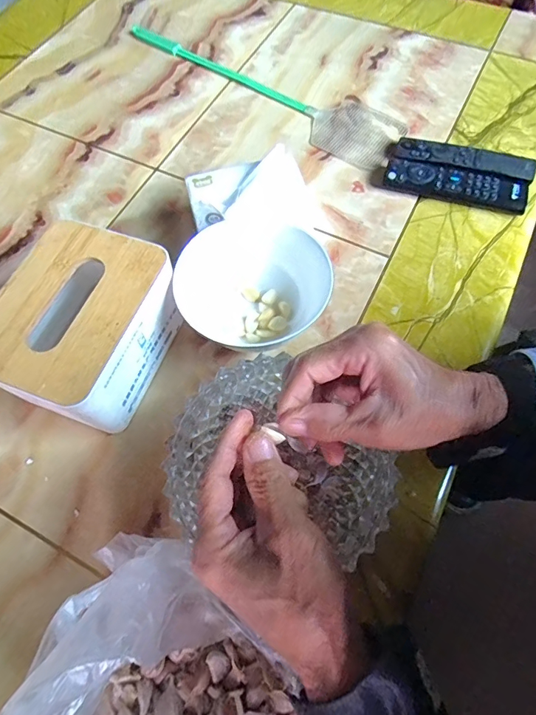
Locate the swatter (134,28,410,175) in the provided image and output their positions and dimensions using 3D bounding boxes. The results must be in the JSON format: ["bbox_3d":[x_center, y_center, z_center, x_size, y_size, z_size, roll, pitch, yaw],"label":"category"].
[{"bbox_3d":[-0.010,-0.394,0.600,0.451,0.009,0.100,38,72,18],"label":"swatter"}]

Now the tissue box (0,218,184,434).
[{"bbox_3d":[-0.161,-0.024,0.385,0.120,0.094,0.155,20,67,11],"label":"tissue box"}]

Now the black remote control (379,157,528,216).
[{"bbox_3d":[0.218,-0.203,0.497,0.157,0.020,0.048,18,67,10],"label":"black remote control"}]

